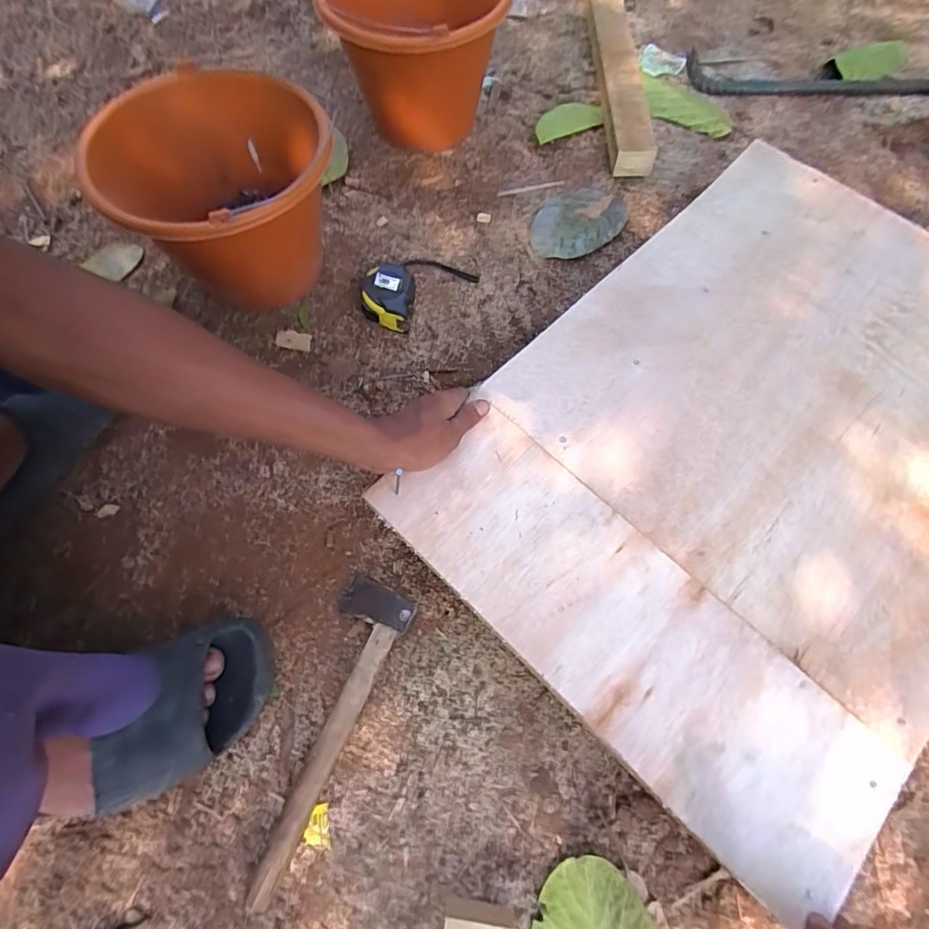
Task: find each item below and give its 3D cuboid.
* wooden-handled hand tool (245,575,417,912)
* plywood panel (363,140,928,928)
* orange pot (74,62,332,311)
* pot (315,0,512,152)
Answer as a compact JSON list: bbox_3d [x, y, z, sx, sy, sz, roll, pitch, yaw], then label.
[{"bbox_3d":[-0.132,0.228,0.442,0.072,0.031,0.254,25,70,9],"label":"wooden-handled hand tool"},{"bbox_3d":[0.318,-0.039,0.508,0.480,0.013,0.691,42,74,14],"label":"plywood panel"},{"bbox_3d":[-0.266,-0.298,0.572,0.233,0.177,0.248,0,68,-1],"label":"orange pot"},{"bbox_3d":[-0.070,-0.569,0.688,0.234,0.178,0.212,4,68,1],"label":"pot"}]

